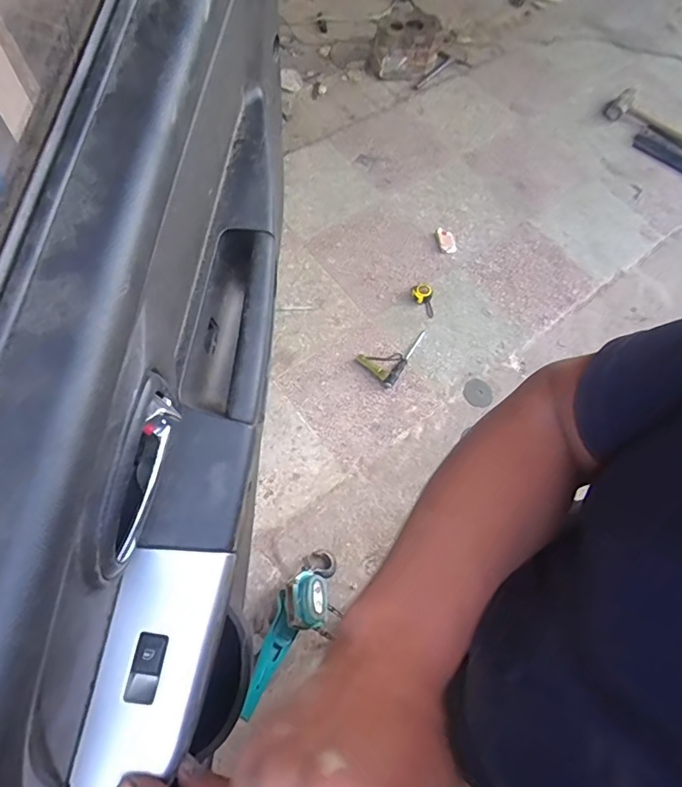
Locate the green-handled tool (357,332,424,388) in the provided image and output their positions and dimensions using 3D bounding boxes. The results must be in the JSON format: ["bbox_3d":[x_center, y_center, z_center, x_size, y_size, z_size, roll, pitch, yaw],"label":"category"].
[{"bbox_3d":[0.181,-0.141,1.649,0.143,0.032,0.232,42,69,14],"label":"green-handled tool"}]

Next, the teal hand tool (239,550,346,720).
[{"bbox_3d":[-0.131,0.583,1.247,0.149,0.118,0.414,34,67,10],"label":"teal hand tool"}]

